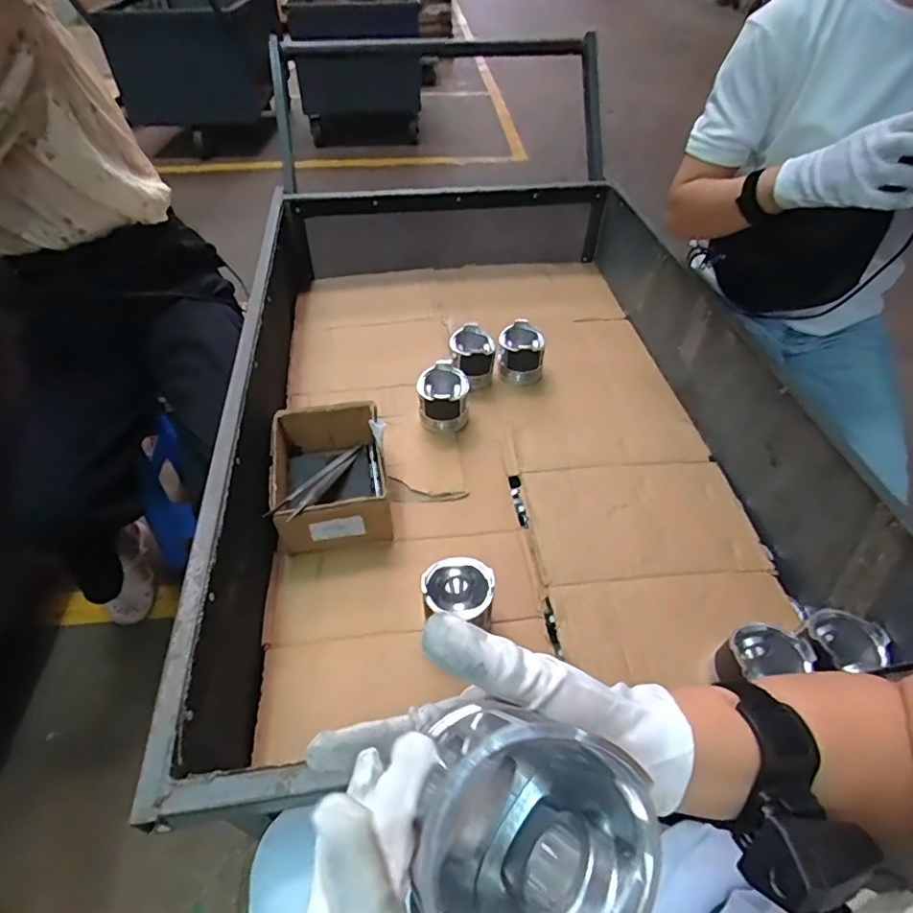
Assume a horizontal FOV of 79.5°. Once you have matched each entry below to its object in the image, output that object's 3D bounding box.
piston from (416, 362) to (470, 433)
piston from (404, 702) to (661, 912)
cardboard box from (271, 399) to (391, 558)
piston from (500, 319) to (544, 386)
[{"bbox_3d":[-0.024,-0.099,0.930,0.084,0.078,0.088,4,47,-4],"label":"piston"},{"bbox_3d":[0.027,0.143,0.194,0.082,0.079,0.080,4,47,-4],"label":"piston"},{"bbox_3d":[-0.179,0.022,0.789,0.150,0.079,0.204,-9,47,-9],"label":"cardboard box"},{"bbox_3d":[0.121,-0.191,1.020,0.082,0.081,0.093,6,47,6],"label":"piston"}]

